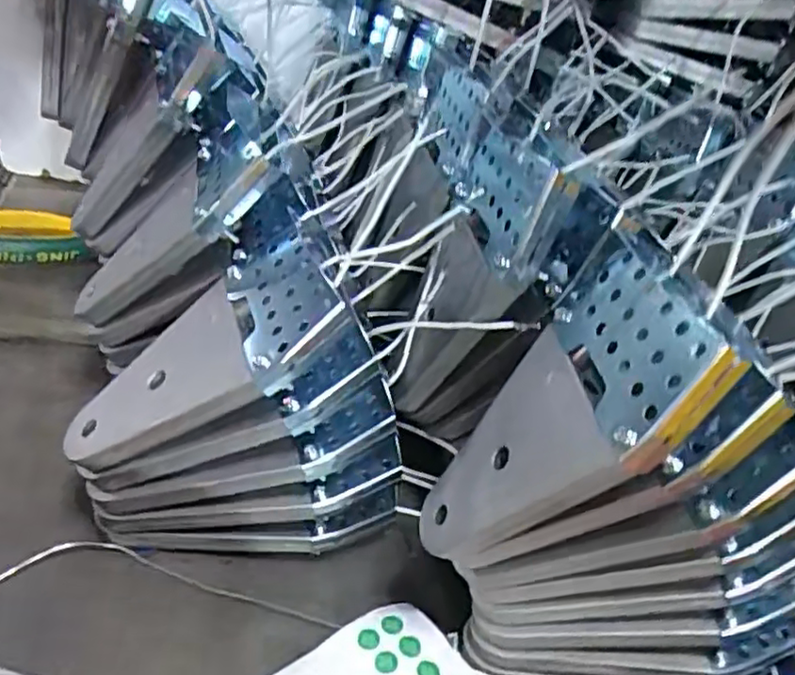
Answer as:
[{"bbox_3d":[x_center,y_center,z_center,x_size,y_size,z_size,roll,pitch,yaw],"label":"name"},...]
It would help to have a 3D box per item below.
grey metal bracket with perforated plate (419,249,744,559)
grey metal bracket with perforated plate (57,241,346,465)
[{"bbox_3d":[0.052,0.031,0.230,0.010,0.129,0.064,24,34,-25],"label":"grey metal bracket with perforated plate"},{"bbox_3d":[-0.081,0.009,0.276,0.130,0.017,0.062,-32,40,11],"label":"grey metal bracket with perforated plate"}]

